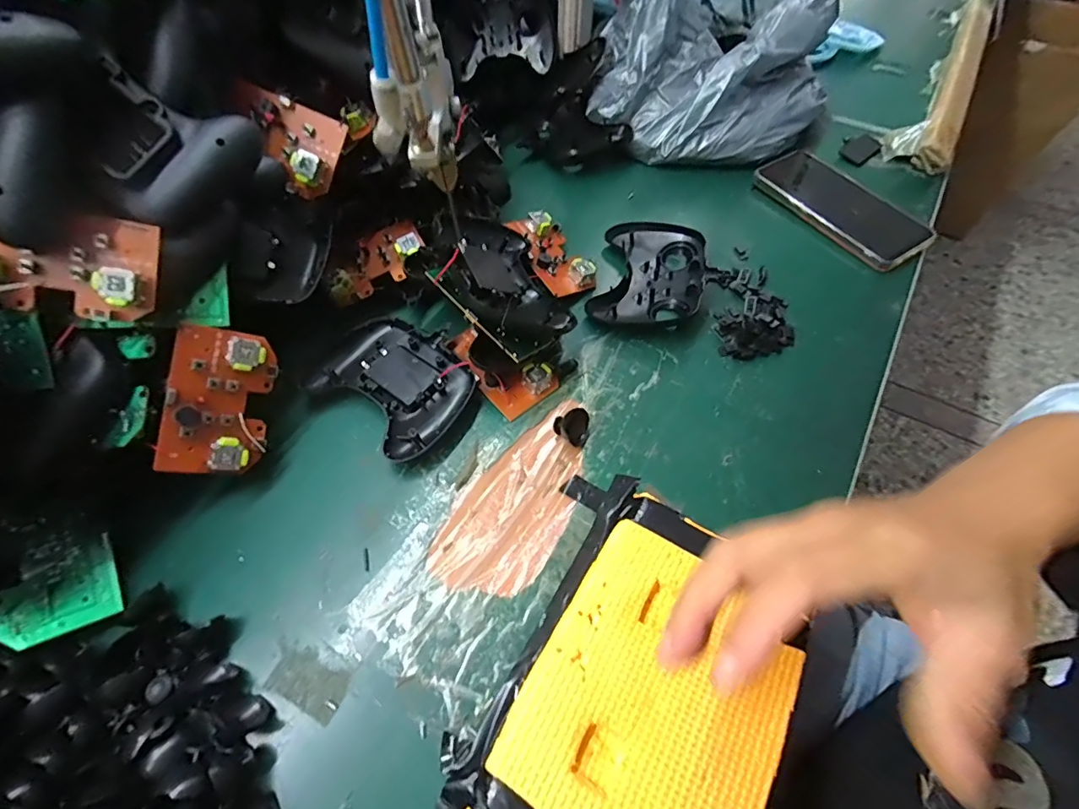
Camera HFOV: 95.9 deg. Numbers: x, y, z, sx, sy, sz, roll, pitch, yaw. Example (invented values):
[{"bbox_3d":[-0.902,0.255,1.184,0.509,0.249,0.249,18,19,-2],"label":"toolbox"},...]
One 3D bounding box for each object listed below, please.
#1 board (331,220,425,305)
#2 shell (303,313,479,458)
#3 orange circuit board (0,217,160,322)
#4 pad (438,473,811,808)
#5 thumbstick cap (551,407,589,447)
[{"bbox_3d":[-0.137,-0.118,0.404,0.089,0.024,0.044,-36,80,-18],"label":"board"},{"bbox_3d":[-0.107,-0.016,0.365,0.116,0.017,0.088,31,64,18],"label":"shell"},{"bbox_3d":[-0.261,-0.077,0.262,0.087,0.017,0.055,5,92,-18],"label":"orange circuit board"},{"bbox_3d":[0.055,0.151,0.259,0.134,0.022,0.190,32,64,17],"label":"pad"},{"bbox_3d":[0.024,0.017,0.344,0.025,0.019,0.024,-1,59,1],"label":"thumbstick cap"}]

